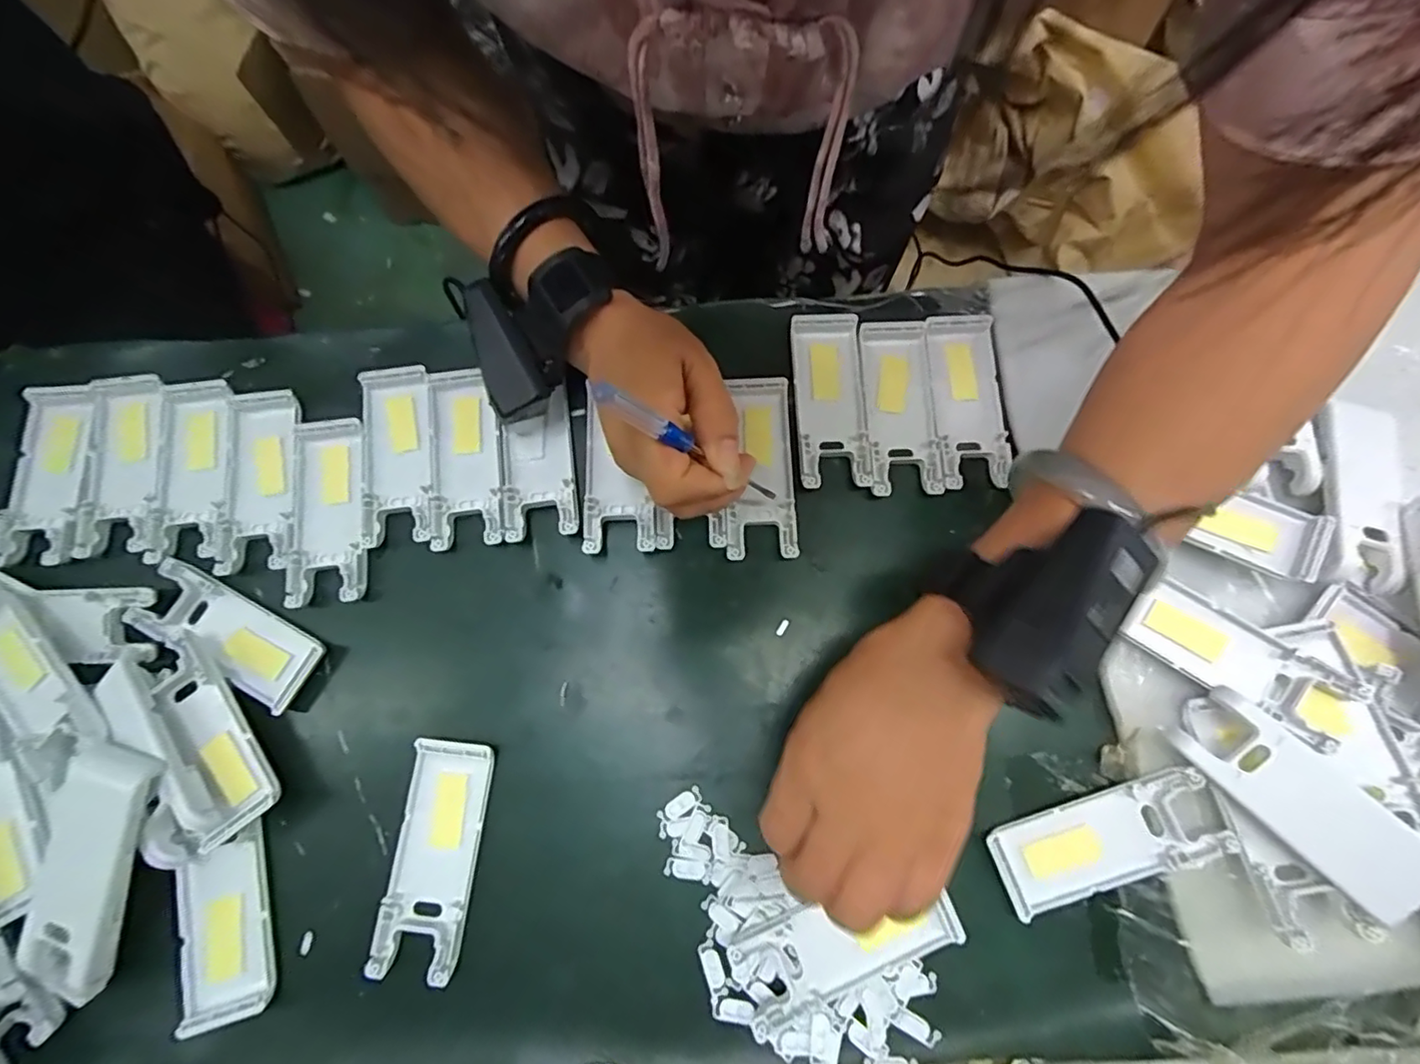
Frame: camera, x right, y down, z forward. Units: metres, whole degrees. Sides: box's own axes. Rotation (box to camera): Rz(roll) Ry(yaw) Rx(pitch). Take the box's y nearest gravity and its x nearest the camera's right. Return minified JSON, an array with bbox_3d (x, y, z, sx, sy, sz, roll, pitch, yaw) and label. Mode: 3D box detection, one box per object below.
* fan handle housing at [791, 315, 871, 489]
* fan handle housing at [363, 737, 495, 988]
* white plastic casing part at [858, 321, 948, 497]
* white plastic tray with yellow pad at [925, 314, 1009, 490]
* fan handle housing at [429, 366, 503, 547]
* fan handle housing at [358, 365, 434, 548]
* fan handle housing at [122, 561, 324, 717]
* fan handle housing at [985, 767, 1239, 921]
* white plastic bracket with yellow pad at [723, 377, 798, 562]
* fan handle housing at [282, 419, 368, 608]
[{"bbox_3d":[0.070,-0.077,0.349,0.039,0.009,0.104,-2,75,1],"label":"fan handle housing"},{"bbox_3d":[-0.136,0.158,0.297,0.040,0.010,0.104,6,75,3],"label":"fan handle housing"},{"bbox_3d":[0.111,-0.072,0.351,0.041,0.014,0.103,-2,75,1],"label":"white plastic casing part"},{"bbox_3d":[0.150,-0.076,0.349,0.037,0.009,0.103,-3,75,1],"label":"white plastic tray with yellow pad"},{"bbox_3d":[-0.141,-0.043,0.345,0.041,0.009,0.103,-9,75,-1],"label":"fan handle housing"},{"bbox_3d":[-0.181,-0.044,0.345,0.040,0.011,0.102,-7,75,0],"label":"fan handle housing"},{"bbox_3d":[-0.259,0.056,0.325,0.101,0.016,0.040,26,77,8],"label":"fan handle housing"},{"bbox_3d":[0.189,0.148,0.287,0.100,0.015,0.040,-19,75,-3],"label":"fan handle housing"},{"bbox_3d":[0.029,-0.037,0.343,0.038,0.008,0.106,2,76,2],"label":"white plastic bracket with yellow pad"},{"bbox_3d":[-0.217,-0.012,0.339,0.042,0.011,0.103,-9,75,-1],"label":"fan handle housing"}]

